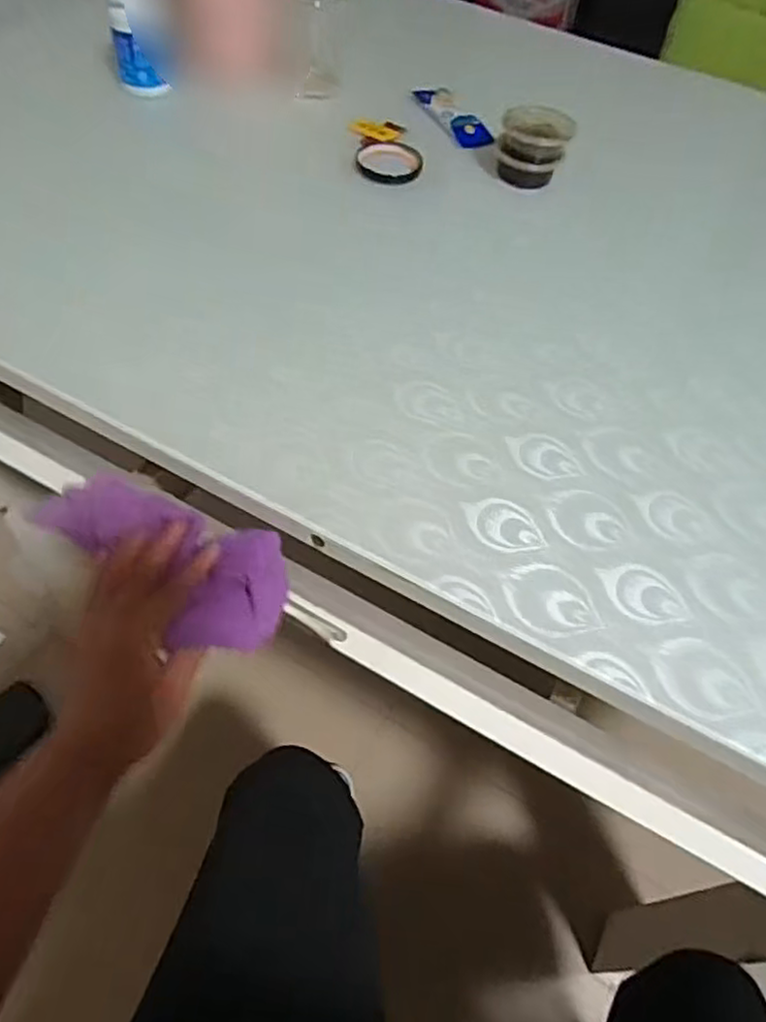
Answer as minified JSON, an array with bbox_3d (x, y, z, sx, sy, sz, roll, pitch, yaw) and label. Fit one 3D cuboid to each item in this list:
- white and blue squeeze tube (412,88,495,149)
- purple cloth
[{"bbox_3d":[0.078,-0.431,0.741,0.046,0.006,0.122,-18,59,-17],"label":"white and blue squeeze tube"},{"bbox_3d":[-0.138,0.027,0.436,0.188,0.035,0.071,22,55,24],"label":"purple cloth"}]

